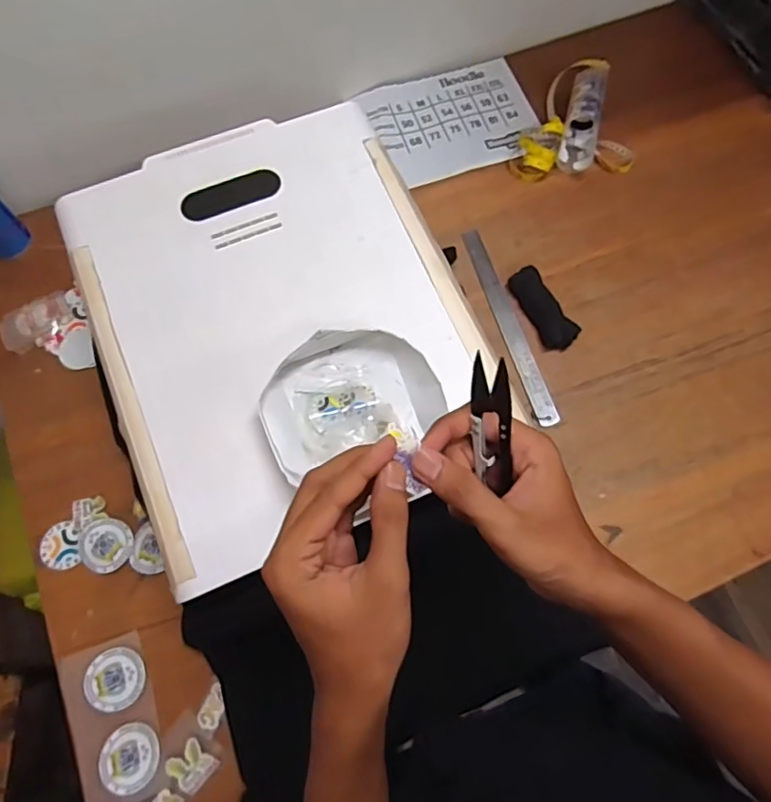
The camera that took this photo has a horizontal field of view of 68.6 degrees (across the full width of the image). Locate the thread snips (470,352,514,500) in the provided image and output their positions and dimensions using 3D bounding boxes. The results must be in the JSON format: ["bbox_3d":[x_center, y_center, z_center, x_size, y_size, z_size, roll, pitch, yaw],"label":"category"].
[{"bbox_3d":[0.063,0.017,0.329,0.017,0.099,0.018,-17,40,-6],"label":"thread snips"}]

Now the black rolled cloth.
[{"bbox_3d":[0.227,-0.133,0.816,0.047,0.023,0.128,-26,73,-9],"label":"black rolled cloth"}]

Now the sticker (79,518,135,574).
[{"bbox_3d":[-0.350,0.181,0.707,0.066,0.006,0.066,-1,68,3],"label":"sticker"}]

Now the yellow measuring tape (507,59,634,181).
[{"bbox_3d":[0.323,-0.438,0.909,0.177,0.040,0.256,29,73,9],"label":"yellow measuring tape"}]

